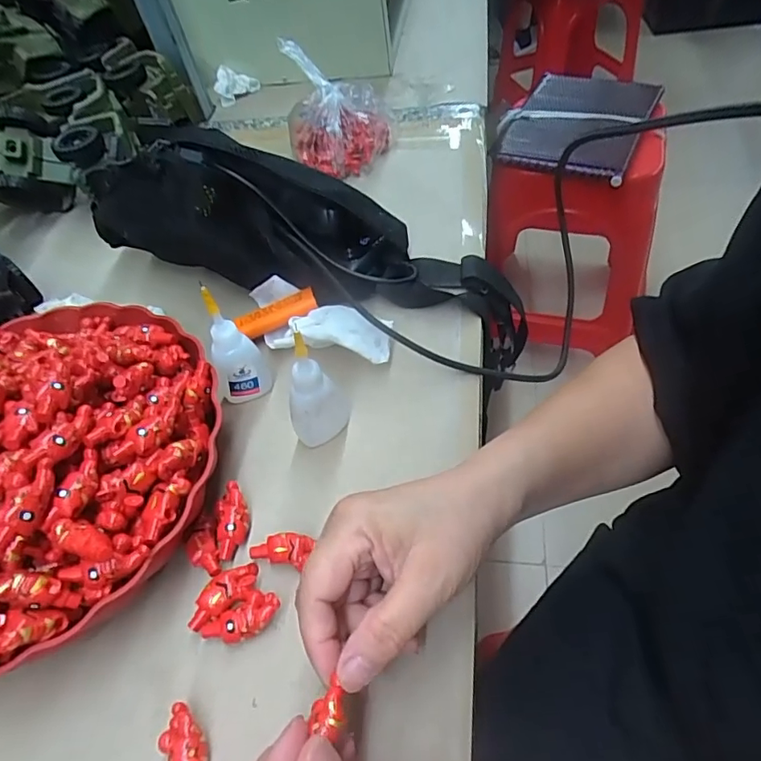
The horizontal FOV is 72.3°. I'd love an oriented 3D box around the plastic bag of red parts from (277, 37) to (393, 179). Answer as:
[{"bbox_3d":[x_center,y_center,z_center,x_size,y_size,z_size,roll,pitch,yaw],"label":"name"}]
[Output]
[{"bbox_3d":[-0.046,-0.268,0.530,0.103,0.094,0.125,-11,52,2],"label":"plastic bag of red parts"}]

